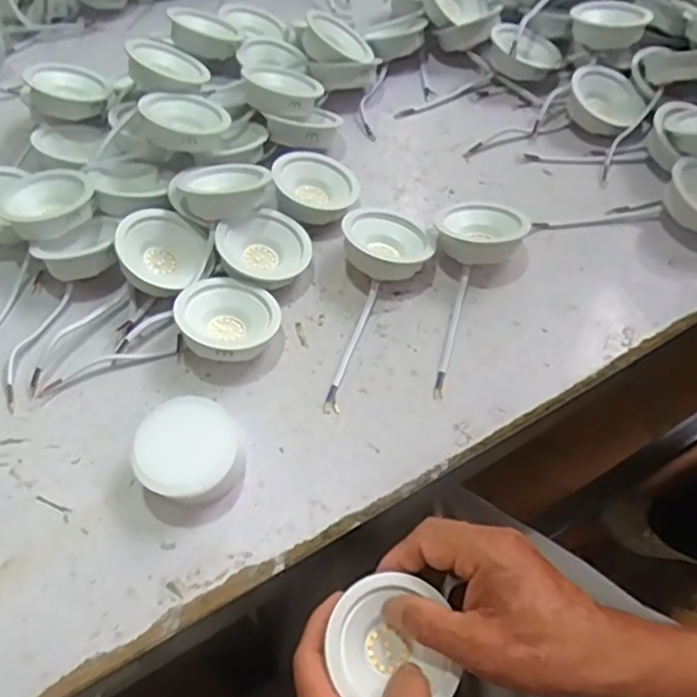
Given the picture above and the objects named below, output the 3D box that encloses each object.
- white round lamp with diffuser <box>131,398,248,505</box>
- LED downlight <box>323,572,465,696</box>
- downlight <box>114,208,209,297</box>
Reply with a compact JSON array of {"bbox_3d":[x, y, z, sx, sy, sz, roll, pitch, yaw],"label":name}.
[{"bbox_3d":[-0.098,0.066,0.407,0.060,0.034,0.061,-1,56,1],"label":"white round lamp with diffuser"},{"bbox_3d":[0.023,0.157,0.349,0.064,0.024,0.063,-3,56,-1],"label":"LED downlight"},{"bbox_3d":[-0.142,-0.072,0.492,0.063,0.025,0.065,20,49,-24],"label":"downlight"}]

